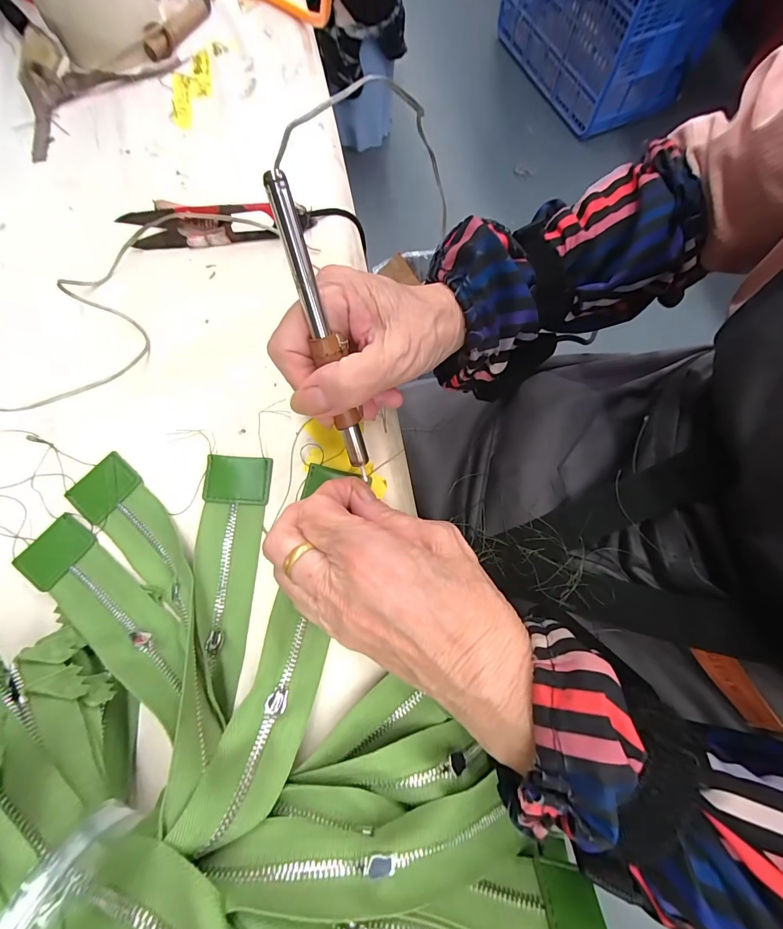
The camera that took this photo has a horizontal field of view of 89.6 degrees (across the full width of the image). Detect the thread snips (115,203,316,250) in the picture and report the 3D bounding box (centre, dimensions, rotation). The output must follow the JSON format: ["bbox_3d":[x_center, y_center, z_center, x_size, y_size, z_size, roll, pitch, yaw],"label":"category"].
[{"bbox_3d":[-0.110,-0.155,0.254,0.116,0.019,0.017,-9,75,-2],"label":"thread snips"}]

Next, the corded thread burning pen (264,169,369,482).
[{"bbox_3d":[-0.028,-0.051,0.177,0.012,0.009,0.134,-17,118,-4],"label":"corded thread burning pen"}]

